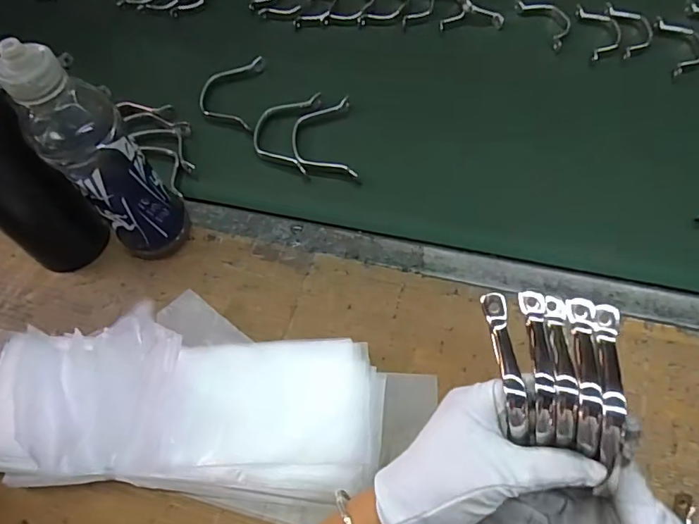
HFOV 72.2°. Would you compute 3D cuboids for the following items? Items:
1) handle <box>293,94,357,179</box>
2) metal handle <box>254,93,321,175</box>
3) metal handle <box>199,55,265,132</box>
[{"bbox_3d":[-0.031,-0.147,0.556,0.069,0.007,0.128,-6,58,1],"label":"handle"},{"bbox_3d":[-0.078,-0.154,0.564,0.071,0.013,0.117,4,59,7],"label":"metal handle"},{"bbox_3d":[-0.154,-0.216,0.612,0.073,0.008,0.132,0,58,5],"label":"metal handle"}]

